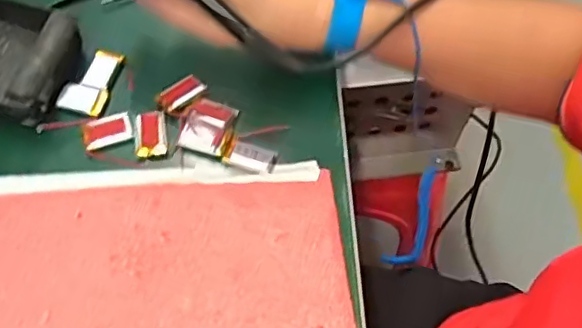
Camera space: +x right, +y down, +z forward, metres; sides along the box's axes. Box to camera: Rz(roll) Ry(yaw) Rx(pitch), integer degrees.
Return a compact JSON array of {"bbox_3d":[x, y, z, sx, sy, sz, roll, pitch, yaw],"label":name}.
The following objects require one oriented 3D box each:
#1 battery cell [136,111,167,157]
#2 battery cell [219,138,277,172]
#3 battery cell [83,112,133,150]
[{"bbox_3d":[-0.091,-0.020,0.398,0.019,0.008,0.030,-4,61,-3],"label":"battery cell"},{"bbox_3d":[-0.028,-0.005,0.390,0.034,0.007,0.018,13,62,7],"label":"battery cell"},{"bbox_3d":[-0.120,-0.022,0.398,0.032,0.006,0.021,-21,64,-11],"label":"battery cell"}]

